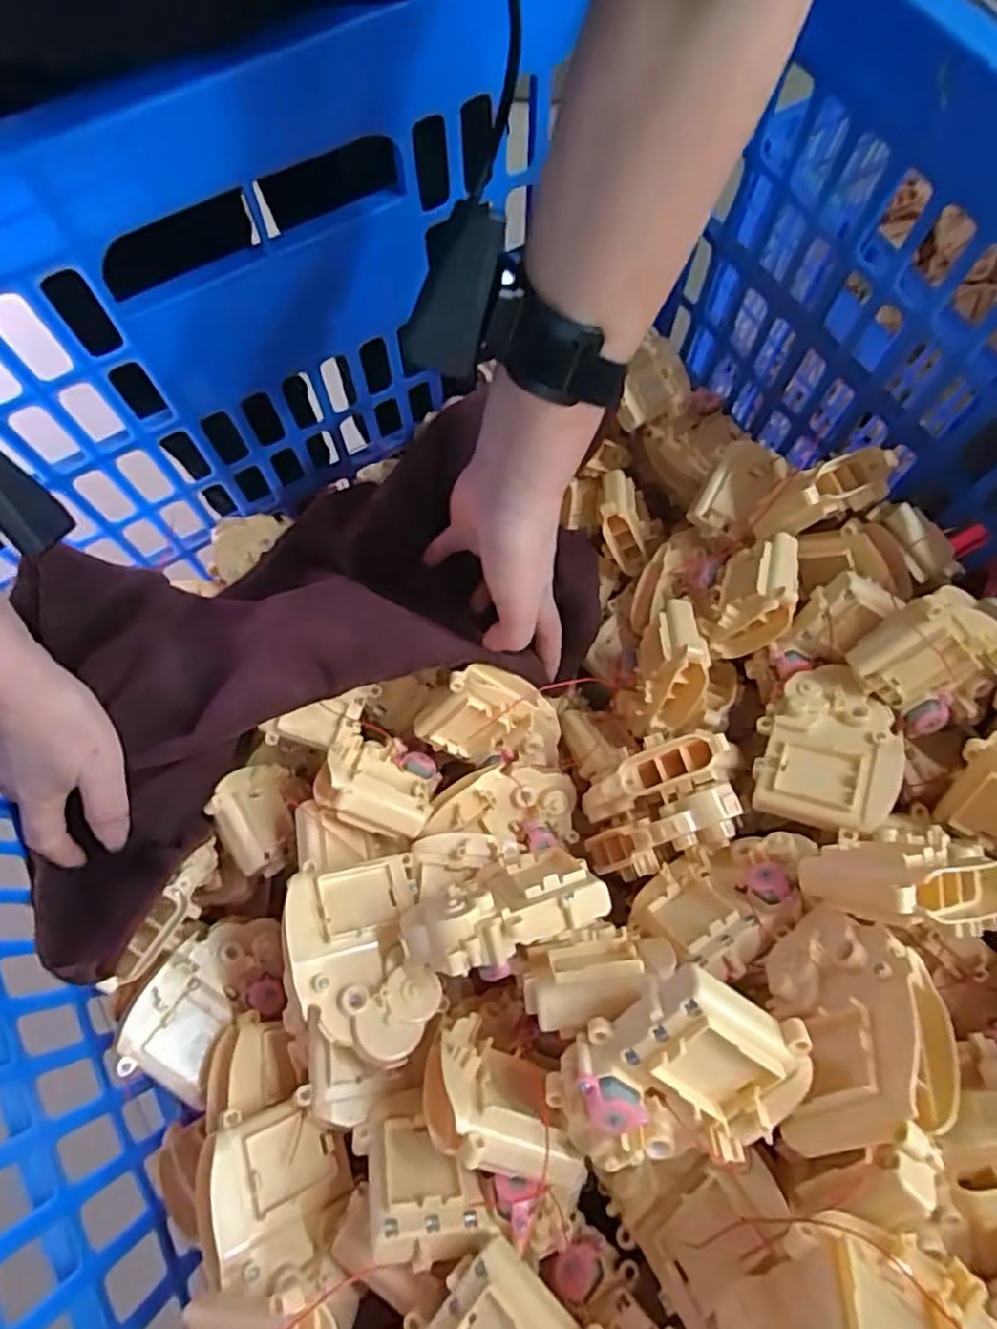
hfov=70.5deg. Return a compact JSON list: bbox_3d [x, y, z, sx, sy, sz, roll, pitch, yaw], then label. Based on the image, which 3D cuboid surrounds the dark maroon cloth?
[{"bbox_3d":[-0.127,-0.003,0.470,0.373,0.089,0.232,-25,73,-9],"label":"dark maroon cloth"}]

